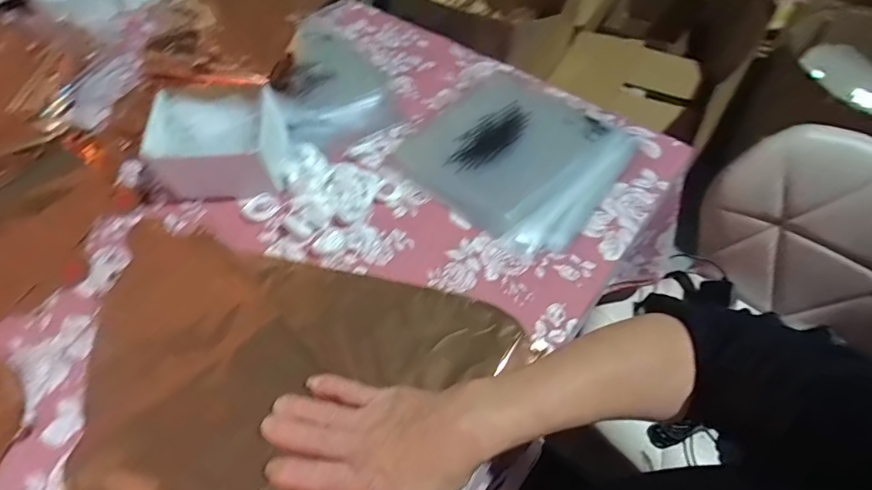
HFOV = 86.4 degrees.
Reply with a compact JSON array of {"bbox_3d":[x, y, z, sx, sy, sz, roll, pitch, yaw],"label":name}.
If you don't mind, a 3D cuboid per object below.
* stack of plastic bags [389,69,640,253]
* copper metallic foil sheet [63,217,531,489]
[{"bbox_3d":[0.096,-0.120,0.562,0.245,0.015,0.231,38,63,23],"label":"stack of plastic bags"},{"bbox_3d":[-0.170,0.143,0.377,0.382,0.024,0.357,21,58,14],"label":"copper metallic foil sheet"}]

